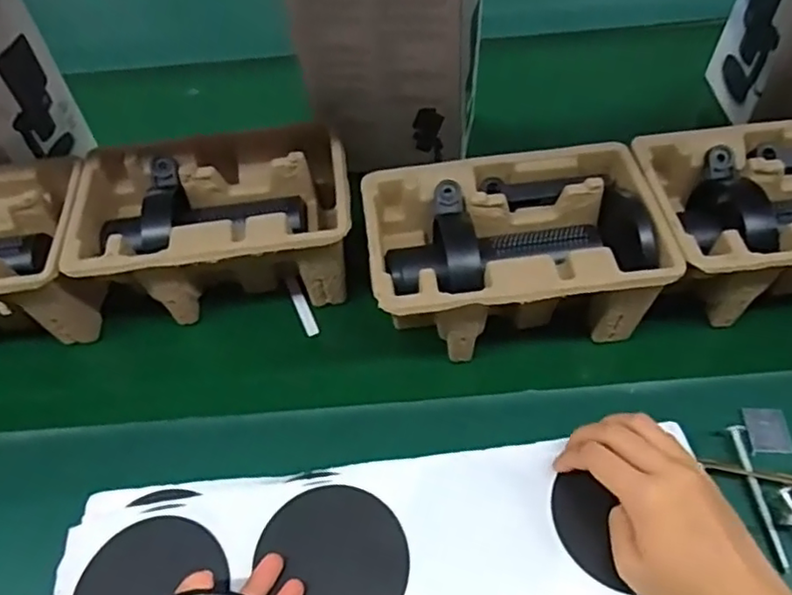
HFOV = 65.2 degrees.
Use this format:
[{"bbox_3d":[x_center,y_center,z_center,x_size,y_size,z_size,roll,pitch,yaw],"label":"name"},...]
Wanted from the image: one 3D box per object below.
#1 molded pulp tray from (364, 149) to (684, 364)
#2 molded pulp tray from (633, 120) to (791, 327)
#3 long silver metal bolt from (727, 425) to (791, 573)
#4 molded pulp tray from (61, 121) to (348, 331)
[{"bbox_3d":[0.091,-0.030,0.521,0.221,0.116,0.145,-6,54,-4],"label":"molded pulp tray"},{"bbox_3d":[0.317,-0.064,0.515,0.219,0.098,0.146,-3,54,-2],"label":"molded pulp tray"},{"bbox_3d":[0.259,0.140,0.441,0.010,0.015,0.100,-4,54,-2],"label":"long silver metal bolt"},{"bbox_3d":[-0.156,-0.063,0.553,0.232,0.096,0.146,-9,54,-6],"label":"molded pulp tray"}]

